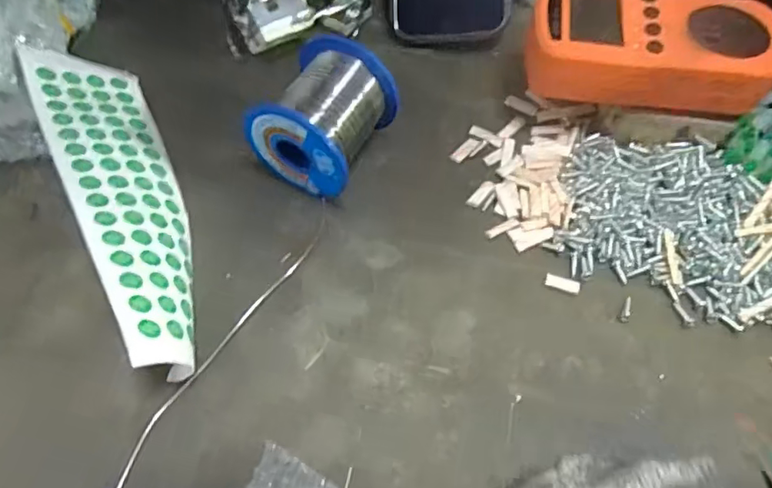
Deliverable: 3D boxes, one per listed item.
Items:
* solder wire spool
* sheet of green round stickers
[{"bbox_3d":[-0.032,-0.067,0.309,0.056,0.056,0.070,27,64,14],"label":"solder wire spool"},{"bbox_3d":[-0.137,-0.029,0.289,0.058,0.014,0.208,0,48,-47],"label":"sheet of green round stickers"}]

